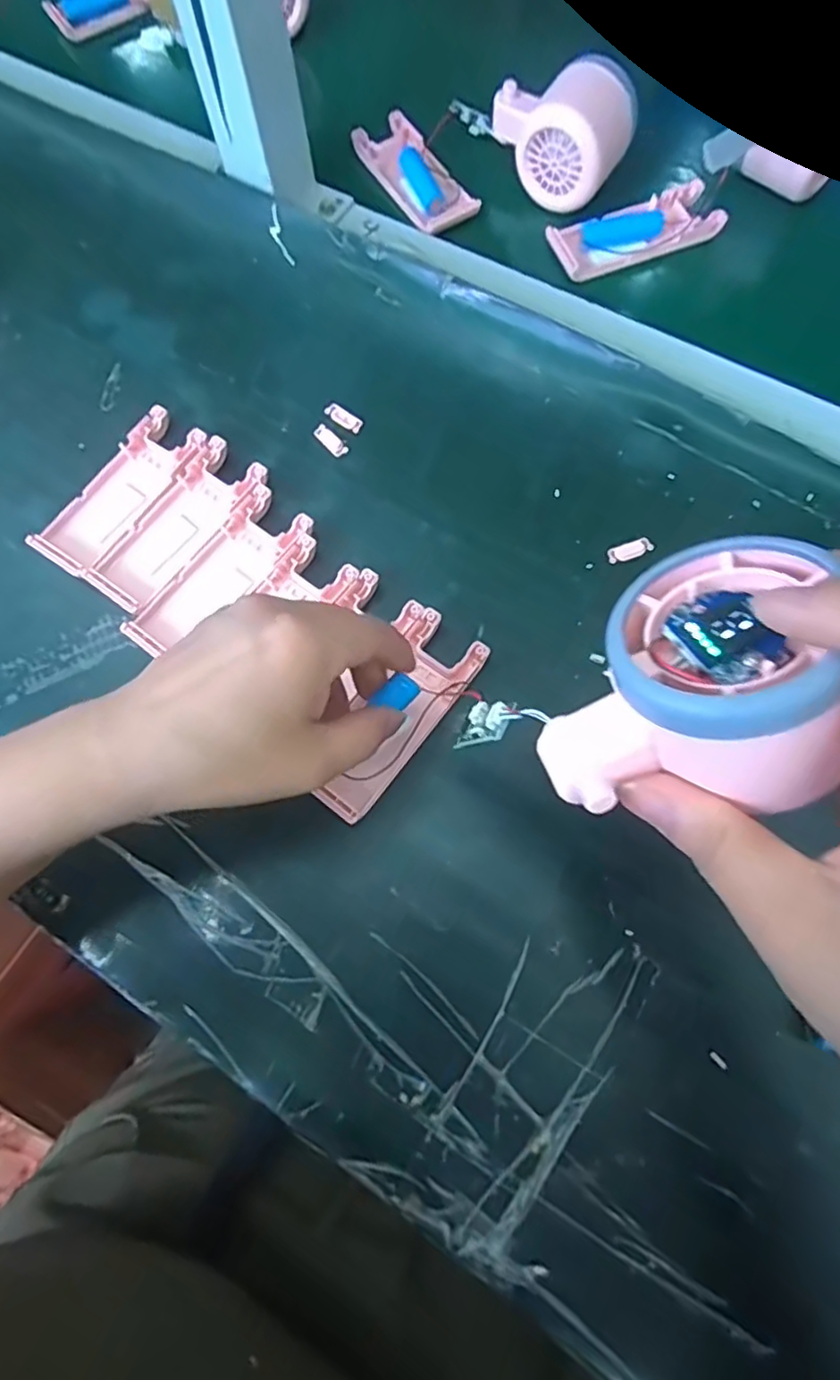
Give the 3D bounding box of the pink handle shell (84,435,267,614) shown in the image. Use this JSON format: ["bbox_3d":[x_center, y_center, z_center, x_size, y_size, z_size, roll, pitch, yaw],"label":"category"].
[{"bbox_3d":[-0.130,-0.089,0.341,0.042,0.009,0.102,38,78,13],"label":"pink handle shell"}]

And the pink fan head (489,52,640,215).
[{"bbox_3d":[0.085,-0.347,0.391,0.082,0.051,0.054,32,76,11],"label":"pink fan head"}]

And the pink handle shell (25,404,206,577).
[{"bbox_3d":[-0.165,-0.109,0.350,0.041,0.011,0.103,33,77,12],"label":"pink handle shell"}]

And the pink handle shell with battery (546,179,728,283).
[{"bbox_3d":[0.133,-0.285,0.395,0.103,0.013,0.038,-20,73,-4],"label":"pink handle shell with battery"}]

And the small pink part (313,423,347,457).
[{"bbox_3d":[-0.051,-0.142,0.358,0.023,0.004,0.009,43,79,14],"label":"small pink part"}]

